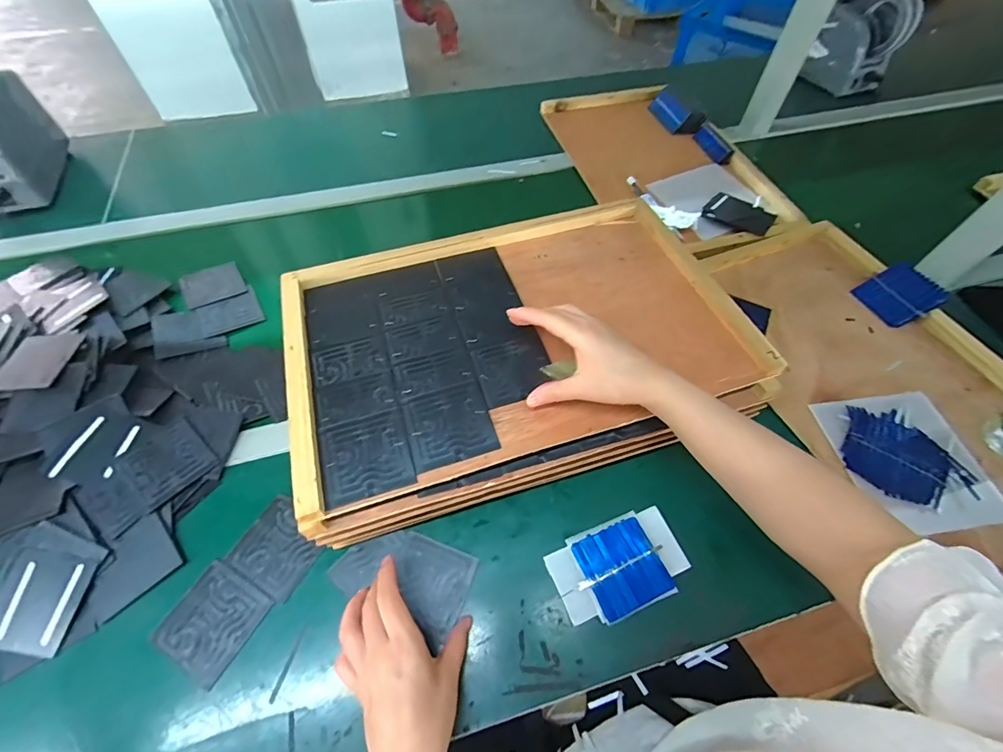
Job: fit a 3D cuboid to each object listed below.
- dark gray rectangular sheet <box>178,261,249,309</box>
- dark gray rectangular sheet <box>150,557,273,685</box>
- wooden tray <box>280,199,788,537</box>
[{"bbox_3d":[-0.428,-0.137,0.633,0.079,0.007,0.068,-26,66,-24],"label":"dark gray rectangular sheet"},{"bbox_3d":[-0.273,0.230,0.404,0.078,0.006,0.080,26,61,15],"label":"dark gray rectangular sheet"},{"bbox_3d":[0.011,-0.059,0.469,0.468,0.034,0.293,-15,58,-12],"label":"wooden tray"}]

